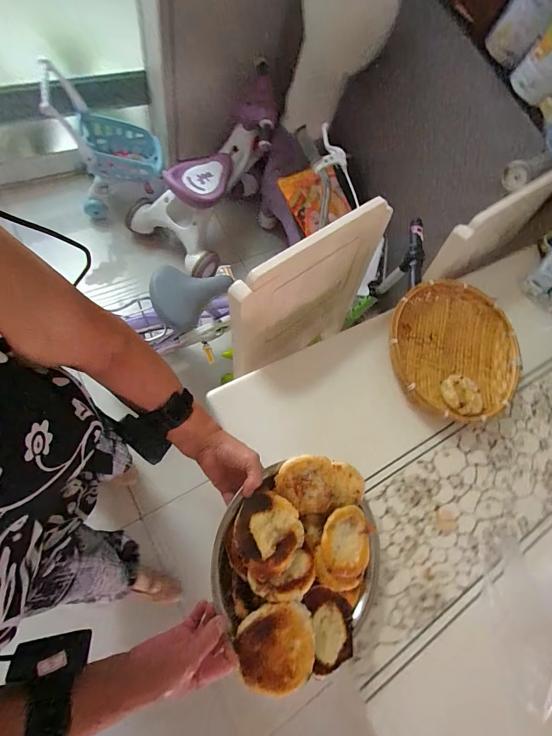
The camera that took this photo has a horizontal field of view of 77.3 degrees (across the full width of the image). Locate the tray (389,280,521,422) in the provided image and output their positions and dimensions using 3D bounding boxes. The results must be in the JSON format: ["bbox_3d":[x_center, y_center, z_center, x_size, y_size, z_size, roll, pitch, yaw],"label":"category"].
[{"bbox_3d":[0.365,-0.035,0.714,0.296,0.045,0.281,-22,81,-19],"label":"tray"}]

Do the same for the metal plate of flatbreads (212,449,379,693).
[{"bbox_3d":[0.041,0.269,0.491,0.250,0.048,0.258,8,70,-24],"label":"metal plate of flatbreads"}]

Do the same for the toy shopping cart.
[{"bbox_3d":[-0.604,-0.795,1.260,0.340,0.392,0.210,-10,67,-8],"label":"toy shopping cart"}]

